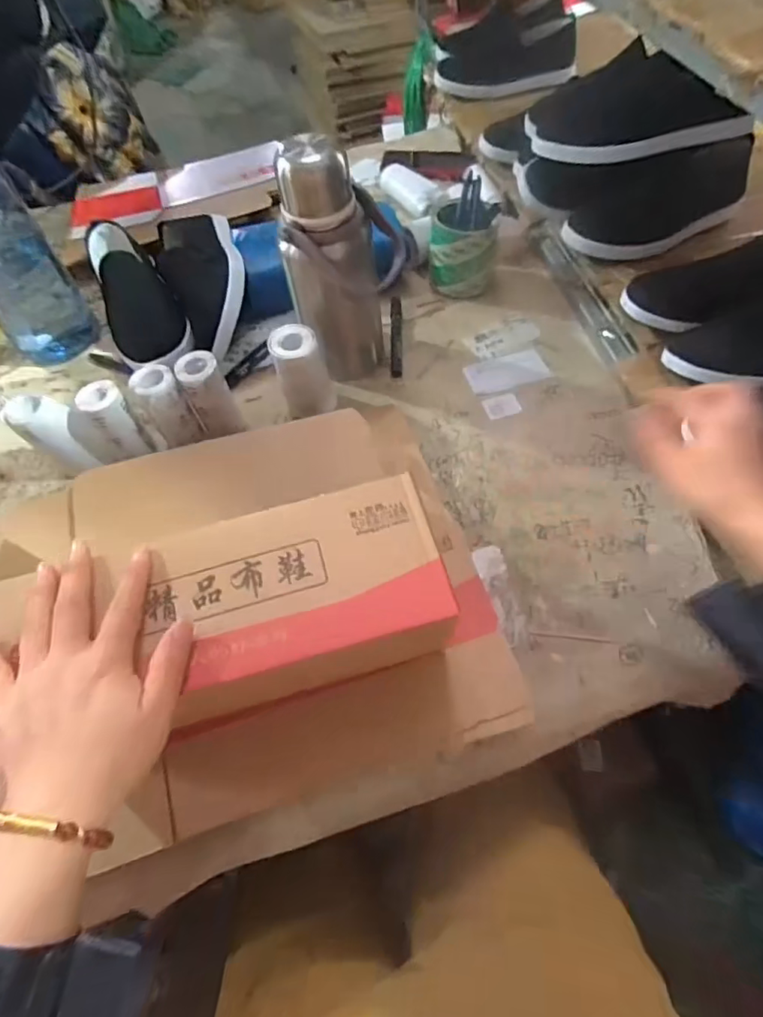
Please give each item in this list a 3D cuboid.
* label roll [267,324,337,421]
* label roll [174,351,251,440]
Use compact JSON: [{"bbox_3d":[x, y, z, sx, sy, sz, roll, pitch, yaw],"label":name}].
[{"bbox_3d":[-0.087,-0.146,0.573,0.061,0.101,0.048,-14,58,-4],"label":"label roll"},{"bbox_3d":[-0.182,-0.114,0.561,0.043,0.105,0.040,-2,58,4],"label":"label roll"}]

